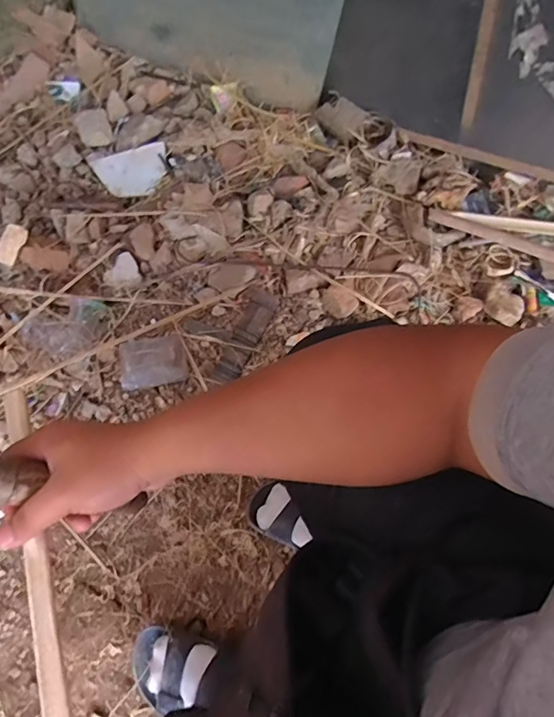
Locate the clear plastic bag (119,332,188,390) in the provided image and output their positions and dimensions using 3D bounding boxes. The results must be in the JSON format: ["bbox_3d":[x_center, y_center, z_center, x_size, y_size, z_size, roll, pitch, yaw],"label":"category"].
[{"bbox_3d":[-0.223,0.000,0.850,0.123,0.037,0.101,-7,69,-2],"label":"clear plastic bag"}]

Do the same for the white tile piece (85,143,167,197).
[{"bbox_3d":[-0.327,-0.409,1.033,0.171,0.018,0.118,-6,75,-2],"label":"white tile piece"}]

